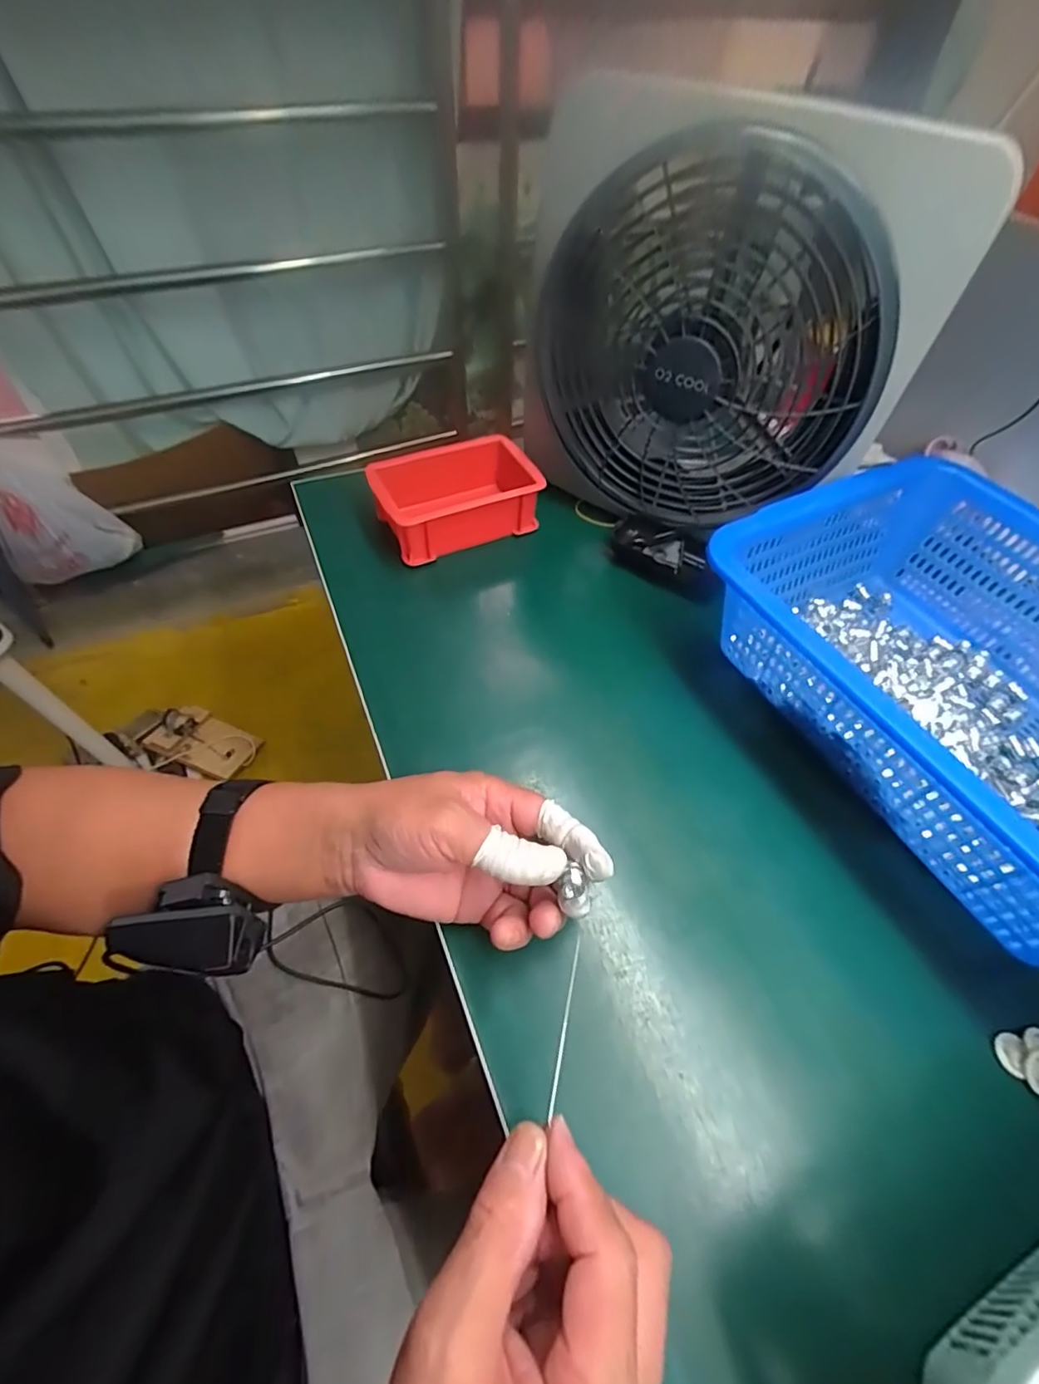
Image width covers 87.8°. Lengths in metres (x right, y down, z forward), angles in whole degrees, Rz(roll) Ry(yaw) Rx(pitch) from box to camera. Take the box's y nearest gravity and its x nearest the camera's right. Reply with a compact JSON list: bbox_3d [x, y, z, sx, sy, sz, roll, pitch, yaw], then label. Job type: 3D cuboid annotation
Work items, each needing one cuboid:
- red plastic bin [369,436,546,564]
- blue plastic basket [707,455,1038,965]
[{"bbox_3d":[-0.060,-0.187,0.520,0.144,0.053,0.102,-24,59,-18],"label":"red plastic bin"},{"bbox_3d":[0.318,-0.003,0.371,0.261,0.105,0.337,-23,58,-18],"label":"blue plastic basket"}]

